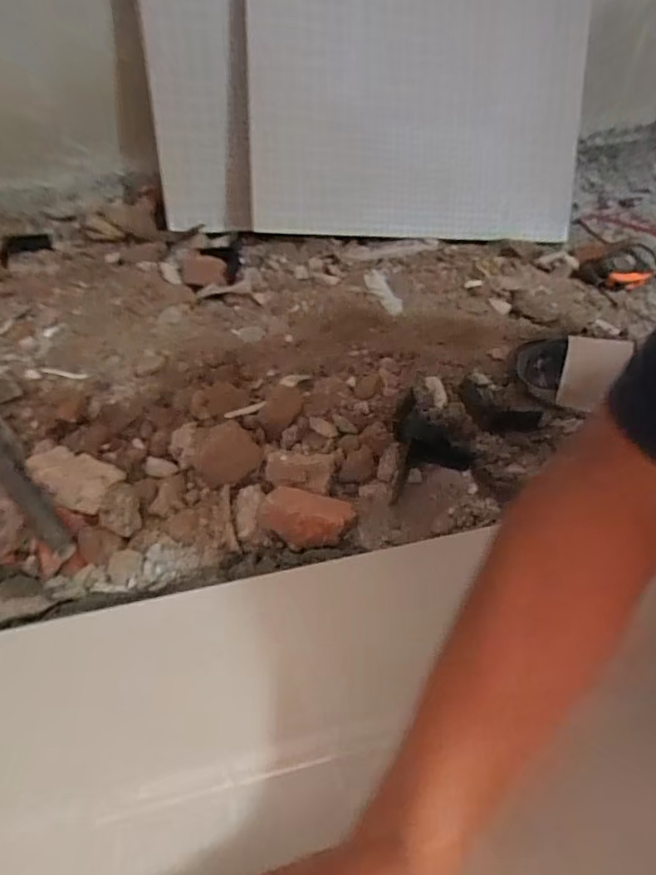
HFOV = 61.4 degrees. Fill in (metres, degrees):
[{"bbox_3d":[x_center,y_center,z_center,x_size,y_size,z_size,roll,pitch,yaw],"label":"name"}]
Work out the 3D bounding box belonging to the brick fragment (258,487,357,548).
[{"bbox_3d":[-0.020,0.075,0.536,0.085,0.033,0.053,20,46,18],"label":"brick fragment"}]

